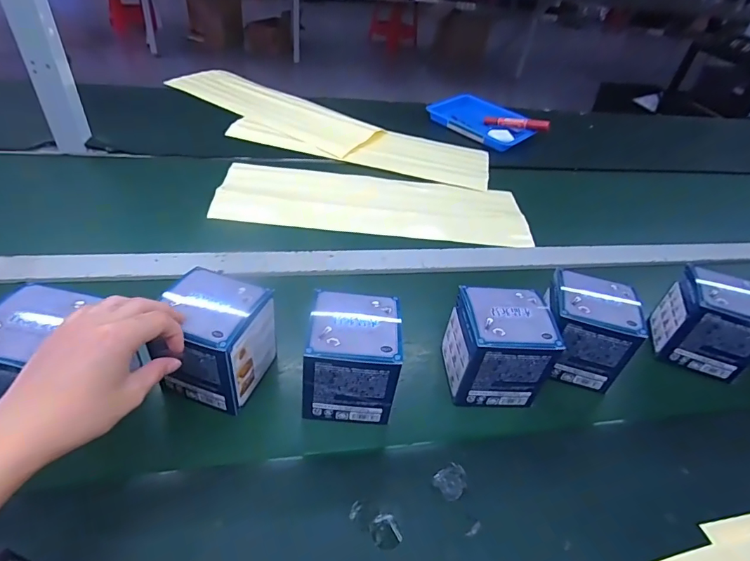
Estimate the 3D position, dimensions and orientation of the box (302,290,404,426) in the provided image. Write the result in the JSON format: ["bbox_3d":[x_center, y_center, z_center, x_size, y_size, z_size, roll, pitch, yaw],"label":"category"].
[{"bbox_3d":[-0.022,0.071,0.395,0.086,0.096,0.080,6,41,-4],"label":"box"}]

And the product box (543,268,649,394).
[{"bbox_3d":[0.222,0.051,0.456,0.087,0.095,0.075,16,41,8],"label":"product box"}]

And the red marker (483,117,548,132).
[{"bbox_3d":[0.301,-0.336,0.917,0.154,0.023,0.017,23,42,38],"label":"red marker"}]

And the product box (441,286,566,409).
[{"bbox_3d":[0.120,0.064,0.428,0.083,0.094,0.085,2,41,-8],"label":"product box"}]

